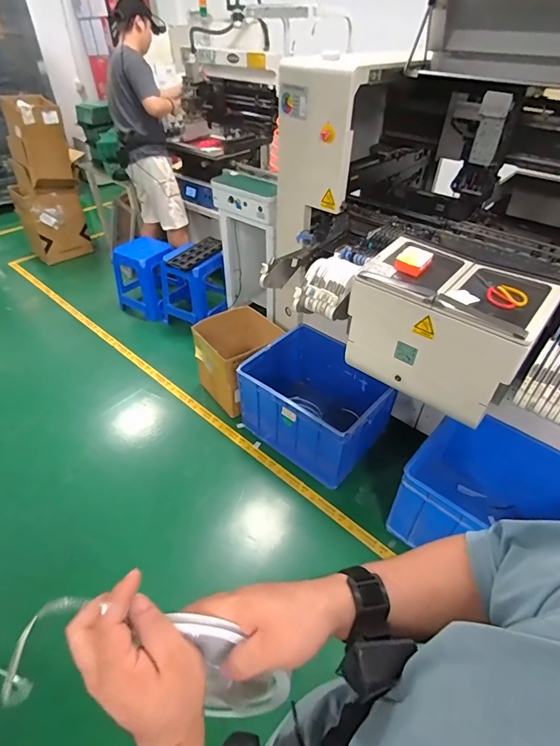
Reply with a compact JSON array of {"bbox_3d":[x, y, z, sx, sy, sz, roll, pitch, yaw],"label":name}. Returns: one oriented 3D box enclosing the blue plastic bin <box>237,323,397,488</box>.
[{"bbox_3d":[0.147,0.144,1.933,0.678,0.431,0.508,27,47,25],"label":"blue plastic bin"}]

